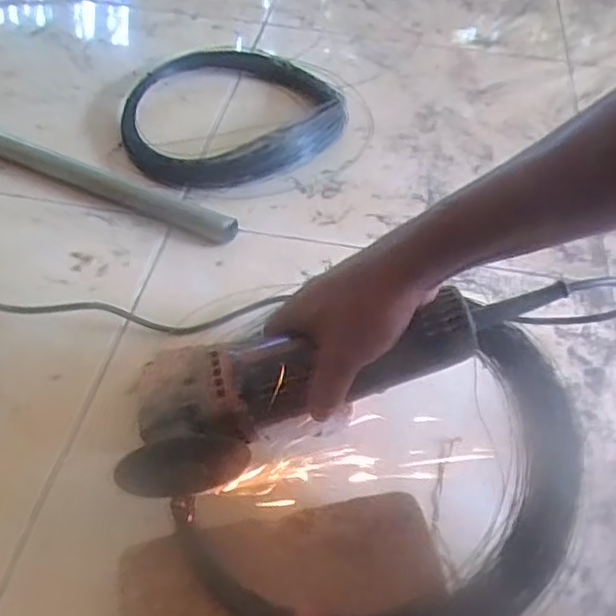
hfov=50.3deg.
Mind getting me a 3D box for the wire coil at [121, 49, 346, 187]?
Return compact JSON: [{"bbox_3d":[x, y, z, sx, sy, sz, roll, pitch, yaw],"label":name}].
[{"bbox_3d":[-0.089,-0.252,0.850,0.300,0.069,0.231,-22,54,-21],"label":"wire coil"}]

